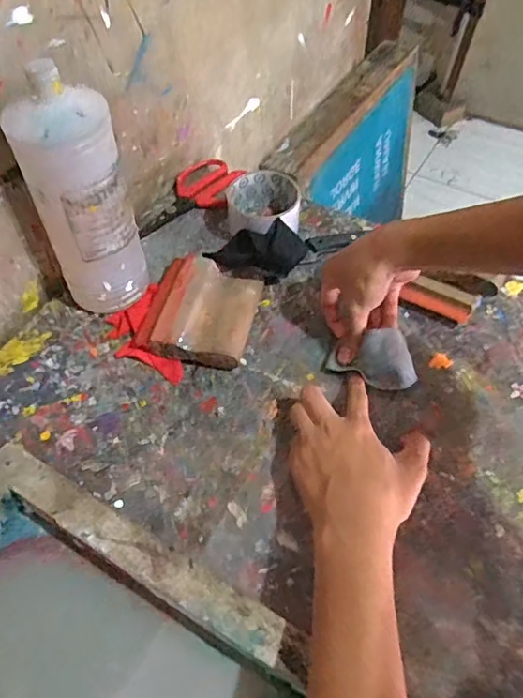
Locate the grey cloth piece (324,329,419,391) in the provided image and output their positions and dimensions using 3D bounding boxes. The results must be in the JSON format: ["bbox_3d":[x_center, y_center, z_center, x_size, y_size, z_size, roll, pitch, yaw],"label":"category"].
[{"bbox_3d":[0.104,0.017,0.524,0.074,0.017,0.056,-22,88,12],"label":"grey cloth piece"}]

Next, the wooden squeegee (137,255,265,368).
[{"bbox_3d":[-0.060,-0.038,0.558,0.103,0.029,0.123,13,56,9],"label":"wooden squeegee"}]

